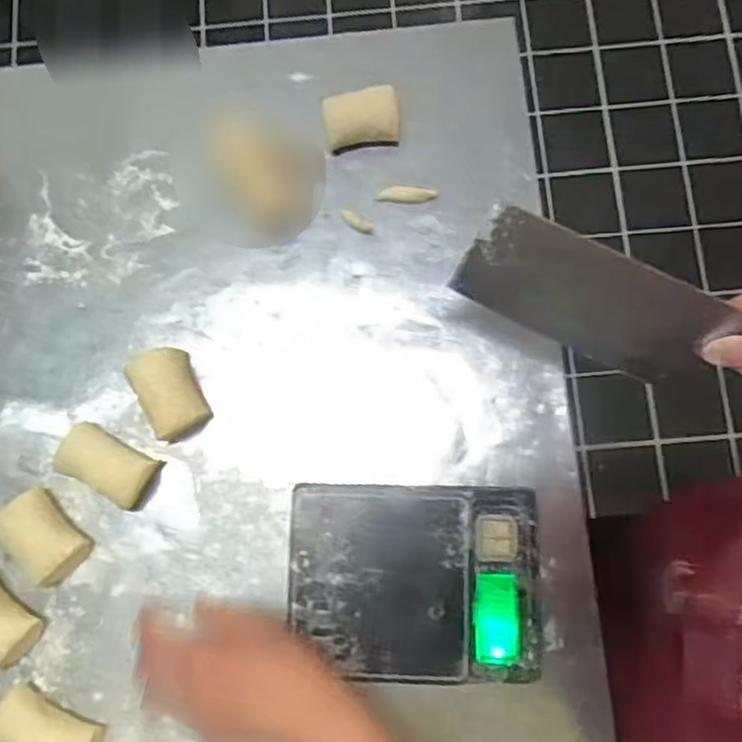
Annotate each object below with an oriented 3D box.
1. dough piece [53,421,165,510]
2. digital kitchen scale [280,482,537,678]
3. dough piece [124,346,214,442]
[{"bbox_3d":[-0.228,0.081,0.576,0.081,0.025,0.046,28,80,7],"label":"dough piece"},{"bbox_3d":[0.037,0.173,0.548,0.204,0.040,0.156,1,78,2],"label":"digital kitchen scale"},{"bbox_3d":[-0.176,0.019,0.590,0.050,0.031,0.079,-32,79,-5],"label":"dough piece"}]

